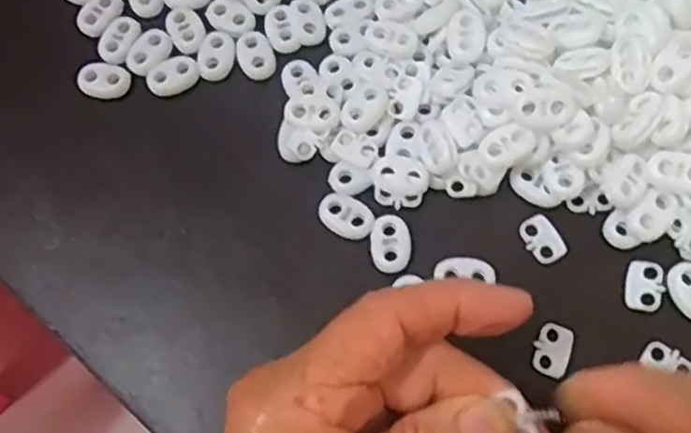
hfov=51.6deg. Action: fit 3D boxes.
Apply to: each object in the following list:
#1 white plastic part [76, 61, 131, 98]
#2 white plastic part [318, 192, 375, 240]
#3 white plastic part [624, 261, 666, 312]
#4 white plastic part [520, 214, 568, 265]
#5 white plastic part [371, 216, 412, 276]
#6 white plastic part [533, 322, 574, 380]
[{"bbox_3d":[-0.103,-0.059,0.307,0.020,0.009,0.013,4,72,6],"label":"white plastic part"},{"bbox_3d":[0.001,0.000,0.280,0.022,0.004,0.015,29,76,13],"label":"white plastic part"},{"bbox_3d":[0.112,0.026,0.266,0.013,0.004,0.019,12,73,9],"label":"white plastic part"},{"bbox_3d":[0.076,0.009,0.275,0.013,0.004,0.019,-32,72,-6],"label":"white plastic part"},{"bbox_3d":[0.017,0.010,0.274,0.015,0.004,0.023,-7,72,2],"label":"white plastic part"},{"bbox_3d":[0.076,0.049,0.260,0.013,0.004,0.019,21,75,11],"label":"white plastic part"}]

